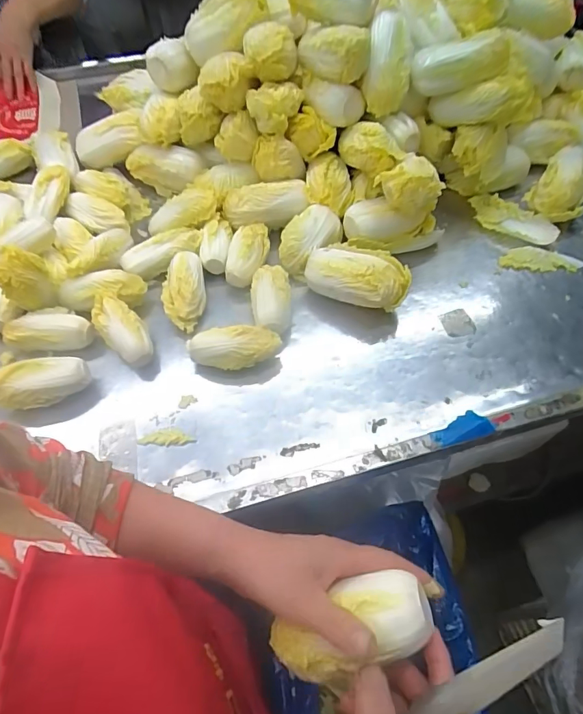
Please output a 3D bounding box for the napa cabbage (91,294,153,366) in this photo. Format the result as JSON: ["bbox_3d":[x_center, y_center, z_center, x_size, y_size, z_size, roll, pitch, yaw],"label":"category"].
[{"bbox_3d":[-0.227,-0.043,0.582,0.053,0.039,0.116,-38,77,-21],"label":"napa cabbage"}]

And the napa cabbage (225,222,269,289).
[{"bbox_3d":[-0.066,-0.158,0.660,0.055,0.040,0.109,7,57,6],"label":"napa cabbage"}]

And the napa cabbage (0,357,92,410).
[{"bbox_3d":[-0.314,0.030,0.550,0.113,0.050,0.058,-23,58,-13],"label":"napa cabbage"}]

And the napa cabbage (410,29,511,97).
[{"bbox_3d":[0.252,-0.436,0.655,0.141,0.058,0.061,-8,55,14],"label":"napa cabbage"}]

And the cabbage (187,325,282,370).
[{"bbox_3d":[-0.074,-0.011,0.575,0.119,0.044,0.050,-6,56,-2],"label":"cabbage"}]

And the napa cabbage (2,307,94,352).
[{"bbox_3d":[-0.326,-0.038,0.593,0.104,0.040,0.060,-4,56,-1],"label":"napa cabbage"}]

